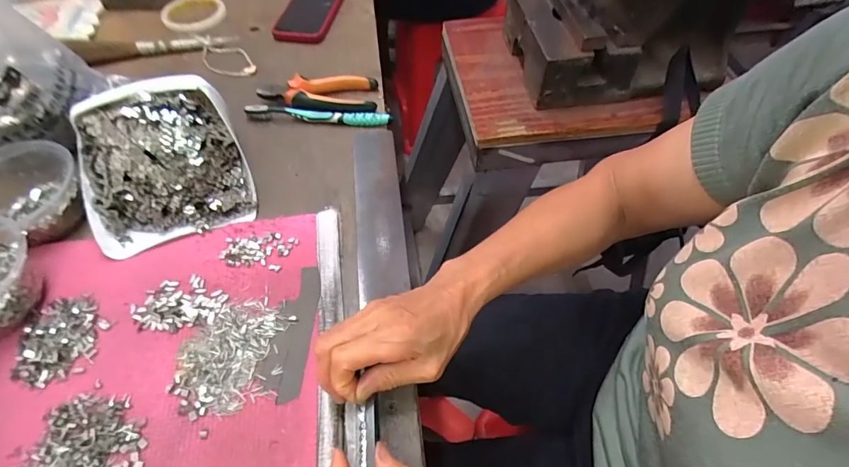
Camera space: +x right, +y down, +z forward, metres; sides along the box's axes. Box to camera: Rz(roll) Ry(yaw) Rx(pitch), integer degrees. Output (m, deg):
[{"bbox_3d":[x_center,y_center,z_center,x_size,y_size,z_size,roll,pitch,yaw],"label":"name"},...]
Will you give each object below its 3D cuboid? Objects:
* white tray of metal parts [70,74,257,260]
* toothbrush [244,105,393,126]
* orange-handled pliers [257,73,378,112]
[{"bbox_3d":[-0.273,-0.079,0.440,0.155,0.043,0.177,-18,88,-15],"label":"white tray of metal parts"},{"bbox_3d":[-0.134,-0.149,0.537,0.185,0.014,0.012,5,55,3],"label":"toothbrush"},{"bbox_3d":[-0.138,-0.180,0.556,0.148,0.022,0.064,2,55,0],"label":"orange-handled pliers"}]

